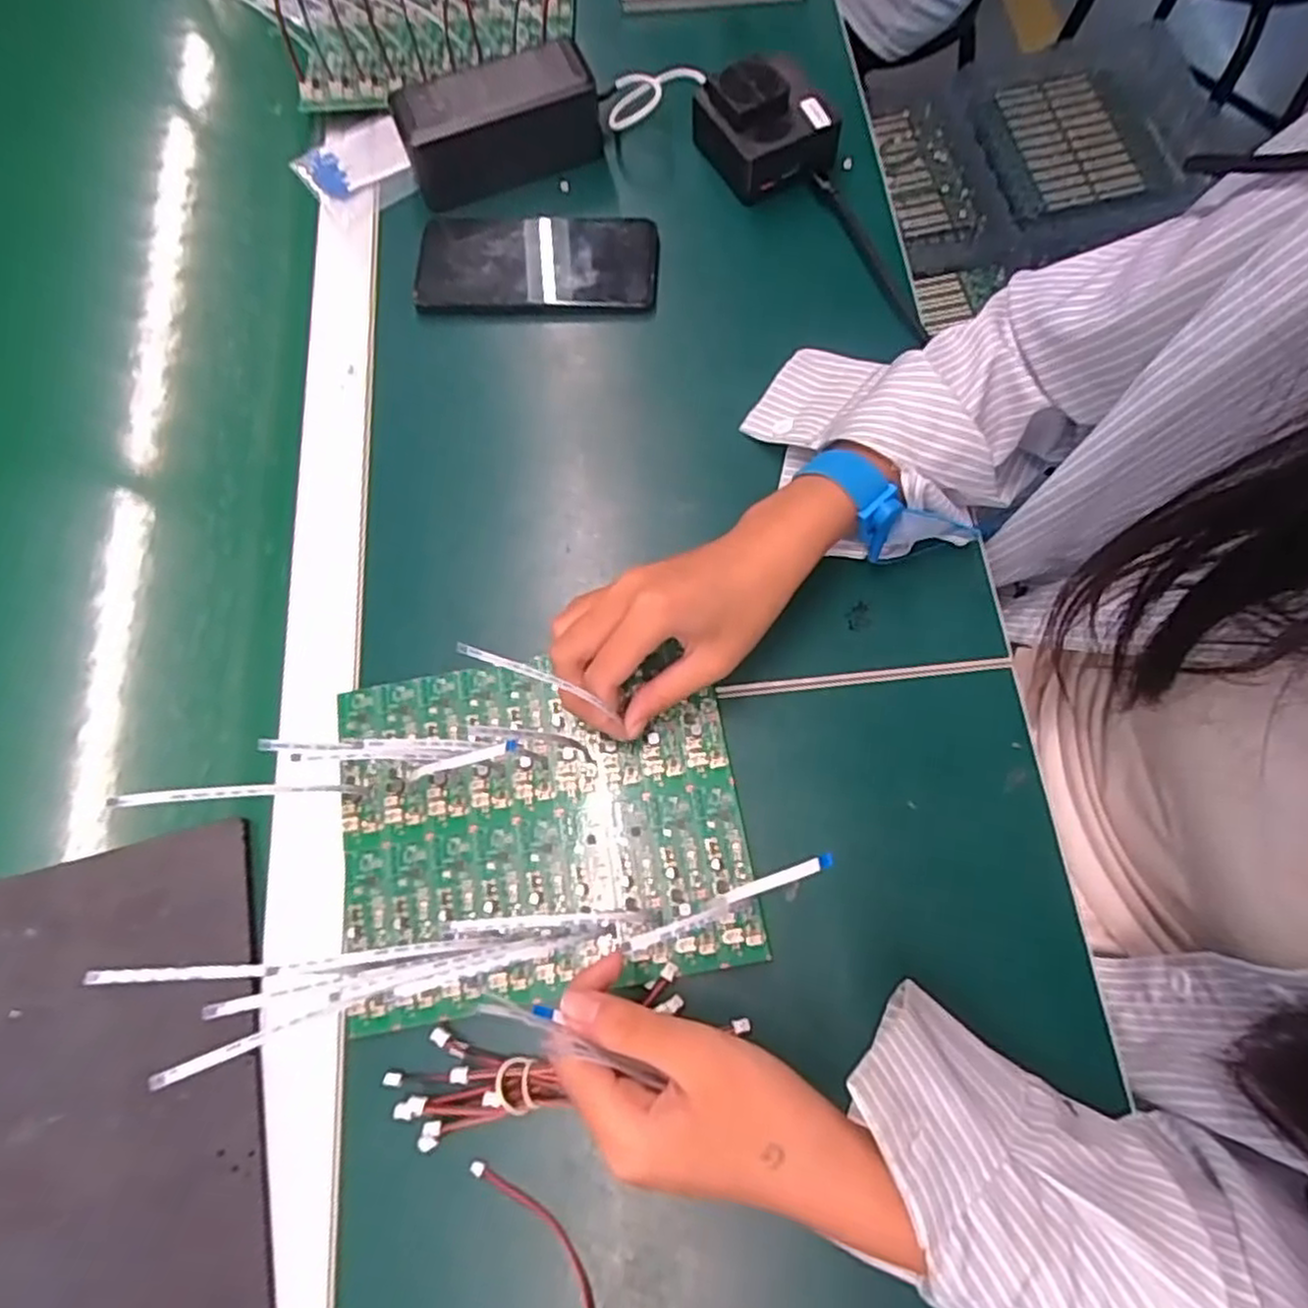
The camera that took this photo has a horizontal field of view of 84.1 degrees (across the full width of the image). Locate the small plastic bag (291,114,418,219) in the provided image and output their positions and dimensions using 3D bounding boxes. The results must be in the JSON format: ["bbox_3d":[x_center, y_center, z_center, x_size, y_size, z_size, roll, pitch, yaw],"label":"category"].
[{"bbox_3d":[-0.210,-0.345,0.515,0.076,0.008,0.085,-29,72,-7],"label":"small plastic bag"}]

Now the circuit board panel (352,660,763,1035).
[{"bbox_3d":[-0.057,0.082,0.362,0.193,0.006,0.161,-9,70,-1],"label":"circuit board panel"}]

